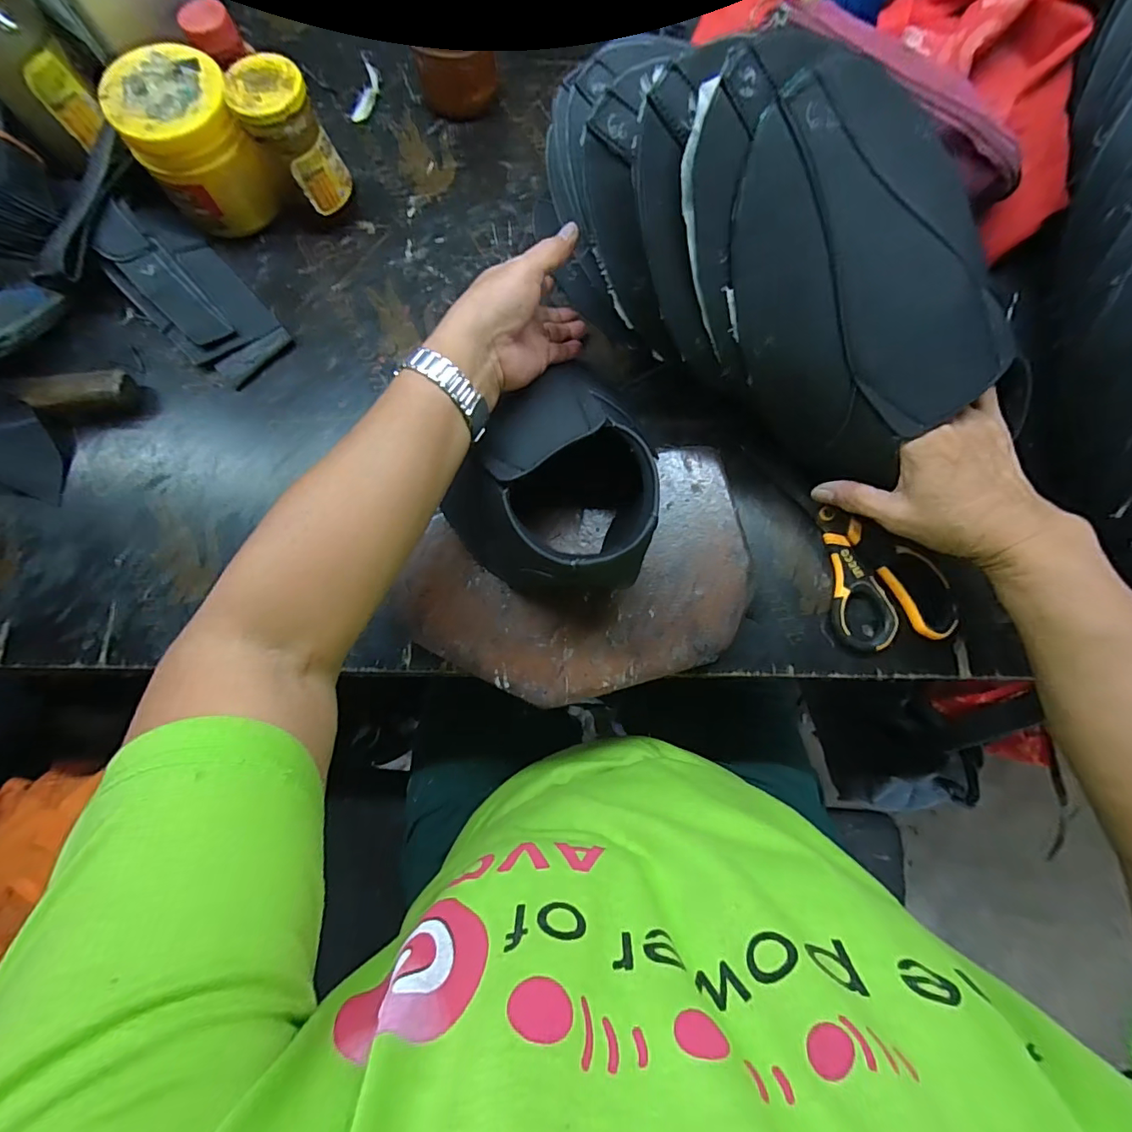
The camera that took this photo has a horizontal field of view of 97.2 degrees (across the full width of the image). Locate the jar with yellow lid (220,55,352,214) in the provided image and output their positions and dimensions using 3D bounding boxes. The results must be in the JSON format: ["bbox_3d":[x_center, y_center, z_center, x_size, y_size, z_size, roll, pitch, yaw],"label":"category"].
[{"bbox_3d":[-0.228,-0.354,0.425,0.057,0.105,0.056,0,78,1],"label":"jar with yellow lid"}]

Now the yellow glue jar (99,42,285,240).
[{"bbox_3d":[-0.303,-0.350,0.424,0.097,0.103,0.090,-40,80,-7],"label":"yellow glue jar"}]

